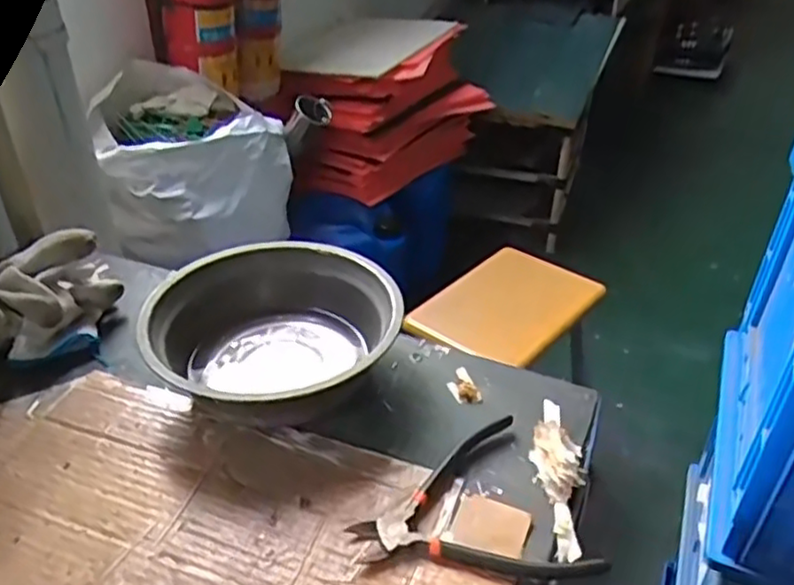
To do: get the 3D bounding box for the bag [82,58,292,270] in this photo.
[{"bbox_3d":[-0.342,-0.231,1.179,0.298,0.202,0.310,-10,35,-16],"label":"bag"}]

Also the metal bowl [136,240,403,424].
[{"bbox_3d":[-0.092,0.040,0.538,0.185,0.071,0.185,1,34,0],"label":"metal bowl"}]

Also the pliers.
[{"bbox_3d":[0.040,0.141,0.435,0.134,0.010,0.129,-12,36,-18],"label":"pliers"}]

